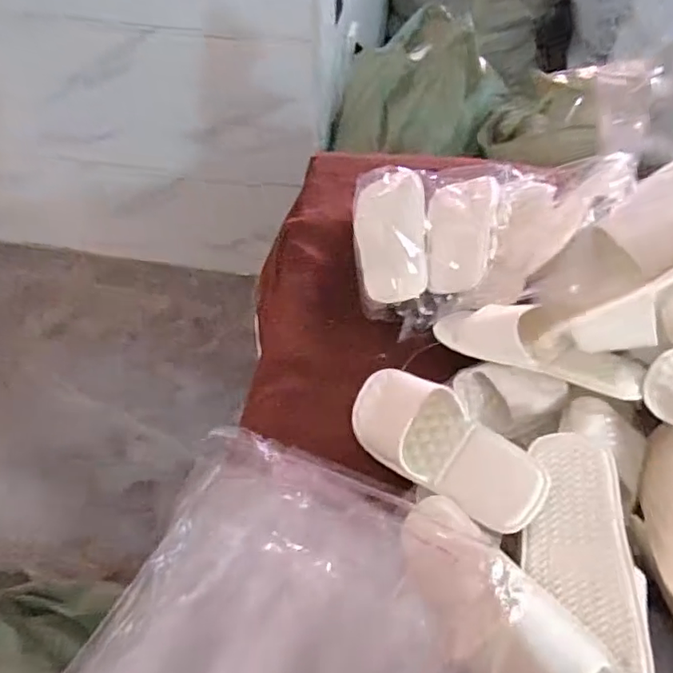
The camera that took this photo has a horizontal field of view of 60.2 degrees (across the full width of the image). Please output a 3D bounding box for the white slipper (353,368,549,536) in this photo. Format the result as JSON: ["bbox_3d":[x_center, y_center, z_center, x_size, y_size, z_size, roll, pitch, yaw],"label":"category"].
[{"bbox_3d":[0.114,0.118,0.640,0.239,0.042,0.102,34,81,38],"label":"white slipper"}]

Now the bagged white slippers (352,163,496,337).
[{"bbox_3d":[0.132,-0.145,0.830,0.211,0.066,0.327,1,55,1],"label":"bagged white slippers"}]

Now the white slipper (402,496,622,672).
[{"bbox_3d":[0.147,0.247,0.512,0.099,0.077,0.239,-33,61,-20],"label":"white slipper"}]

